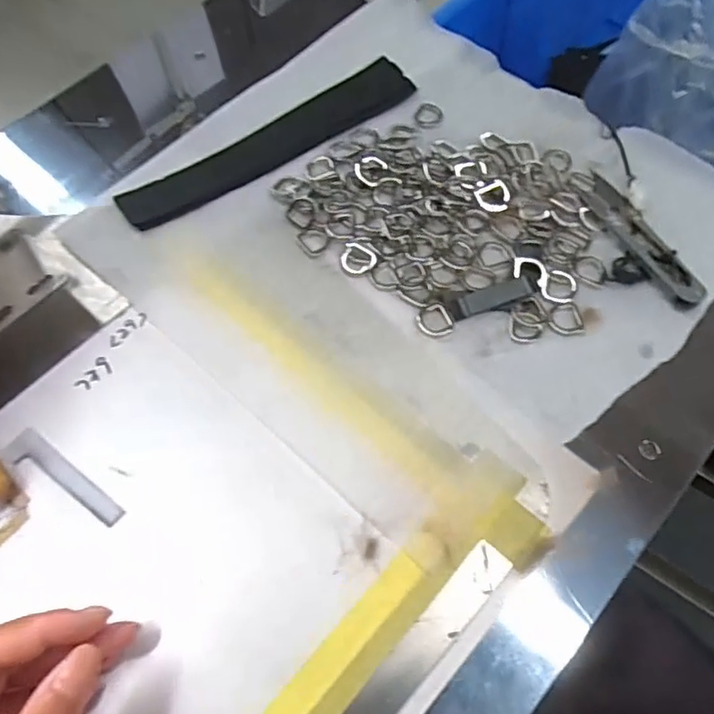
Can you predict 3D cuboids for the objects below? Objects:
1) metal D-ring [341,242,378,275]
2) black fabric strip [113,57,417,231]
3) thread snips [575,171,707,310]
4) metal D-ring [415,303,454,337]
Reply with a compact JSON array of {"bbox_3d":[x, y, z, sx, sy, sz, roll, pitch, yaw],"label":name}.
[{"bbox_3d":[0.000,-0.058,0.338,0.019,0.004,0.022,-35,69,-14],"label":"metal D-ring"},{"bbox_3d":[-0.054,-0.139,0.375,0.203,0.010,0.036,-32,68,-13],"label":"black fabric strip"},{"bbox_3d":[0.160,-0.068,0.334,0.022,0.007,0.095,-26,67,-10],"label":"thread snips"},{"bbox_3d":[0.042,-0.019,0.321,0.020,0.004,0.020,-1,65,1],"label":"metal D-ring"}]

